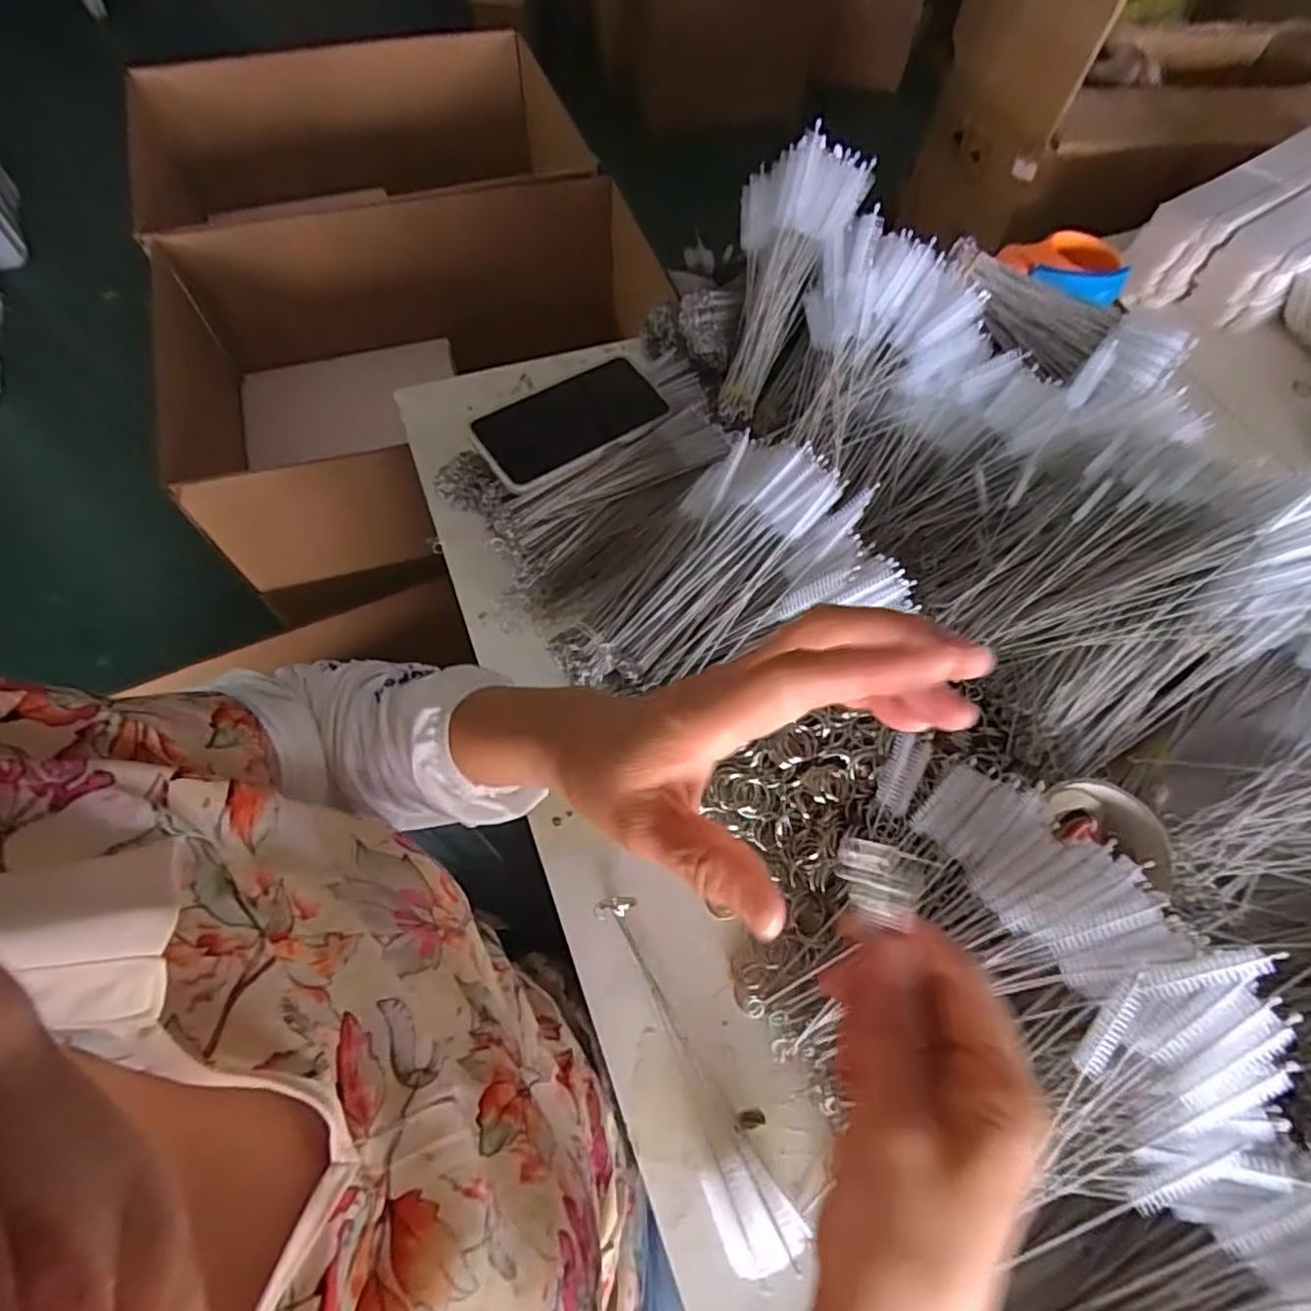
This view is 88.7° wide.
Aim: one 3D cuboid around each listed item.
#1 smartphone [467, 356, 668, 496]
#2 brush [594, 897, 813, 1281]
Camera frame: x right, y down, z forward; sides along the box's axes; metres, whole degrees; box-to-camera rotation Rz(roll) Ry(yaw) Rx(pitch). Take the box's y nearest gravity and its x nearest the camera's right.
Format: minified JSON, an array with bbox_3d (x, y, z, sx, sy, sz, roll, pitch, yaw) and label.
[{"bbox_3d":[-0.070,-0.199,0.567,0.166,0.009,0.083,-34,73,-24],"label":"smartphone"},{"bbox_3d":[0.021,0.242,0.383,0.042,0.016,0.215,-24,67,-15],"label":"brush"}]

